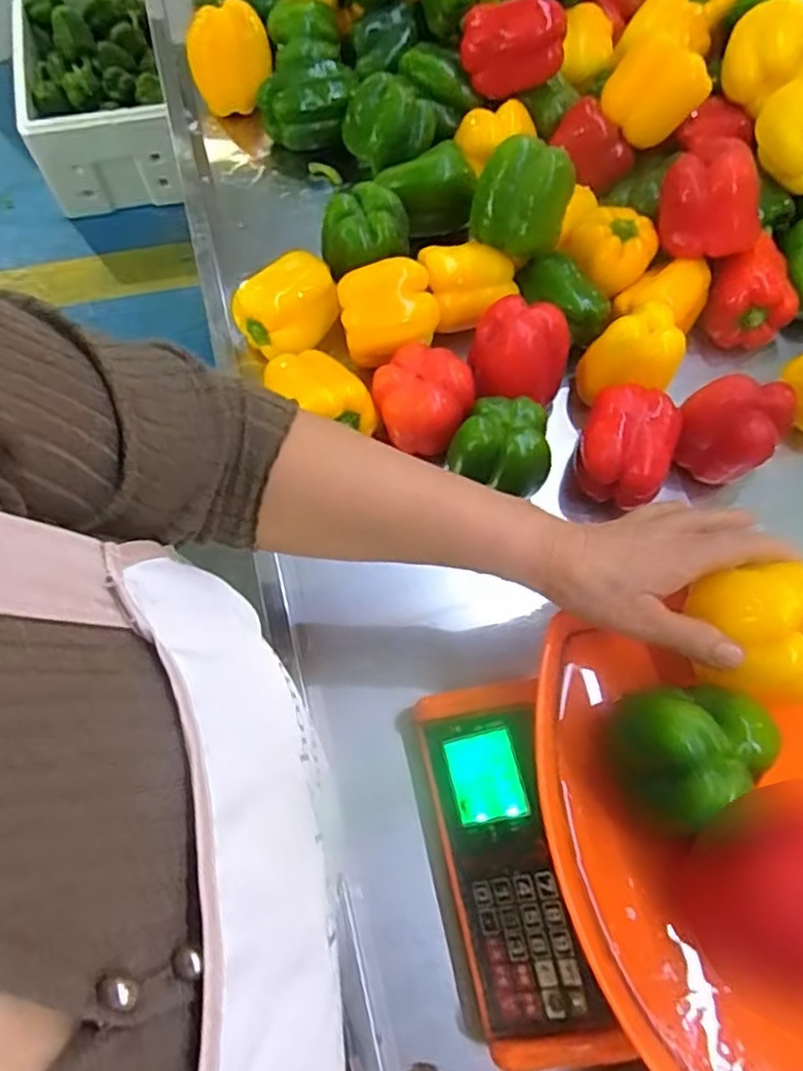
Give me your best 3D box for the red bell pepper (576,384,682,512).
[{"bbox_3d":[0.190,-0.077,0.565,0.073,0.058,0.081,23,71,6],"label":"red bell pepper"}]

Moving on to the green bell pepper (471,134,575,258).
[{"bbox_3d":[0.105,-0.291,0.579,0.085,0.070,0.066,17,70,3],"label":"green bell pepper"}]

